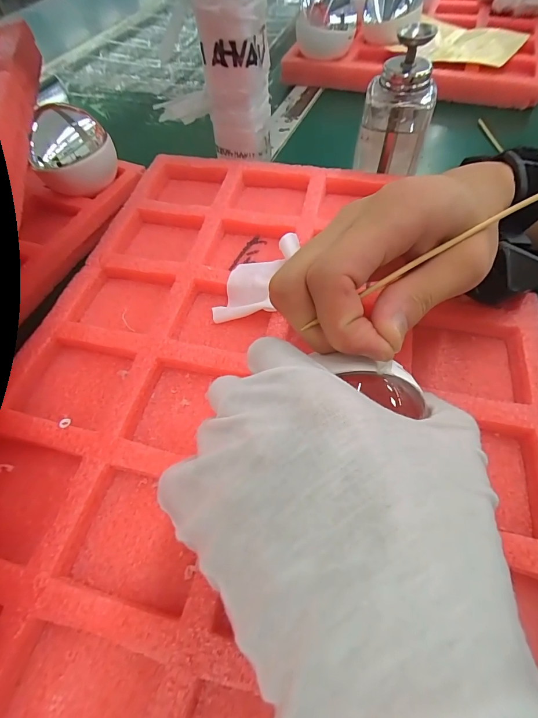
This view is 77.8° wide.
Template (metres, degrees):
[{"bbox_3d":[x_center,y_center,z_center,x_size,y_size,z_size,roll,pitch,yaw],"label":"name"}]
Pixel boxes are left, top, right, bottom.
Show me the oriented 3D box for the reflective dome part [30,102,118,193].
[{"bbox_3d":[-0.178,-0.192,0.305,0.071,0.064,0.060,-25,61,-12],"label":"reflective dome part"}]

